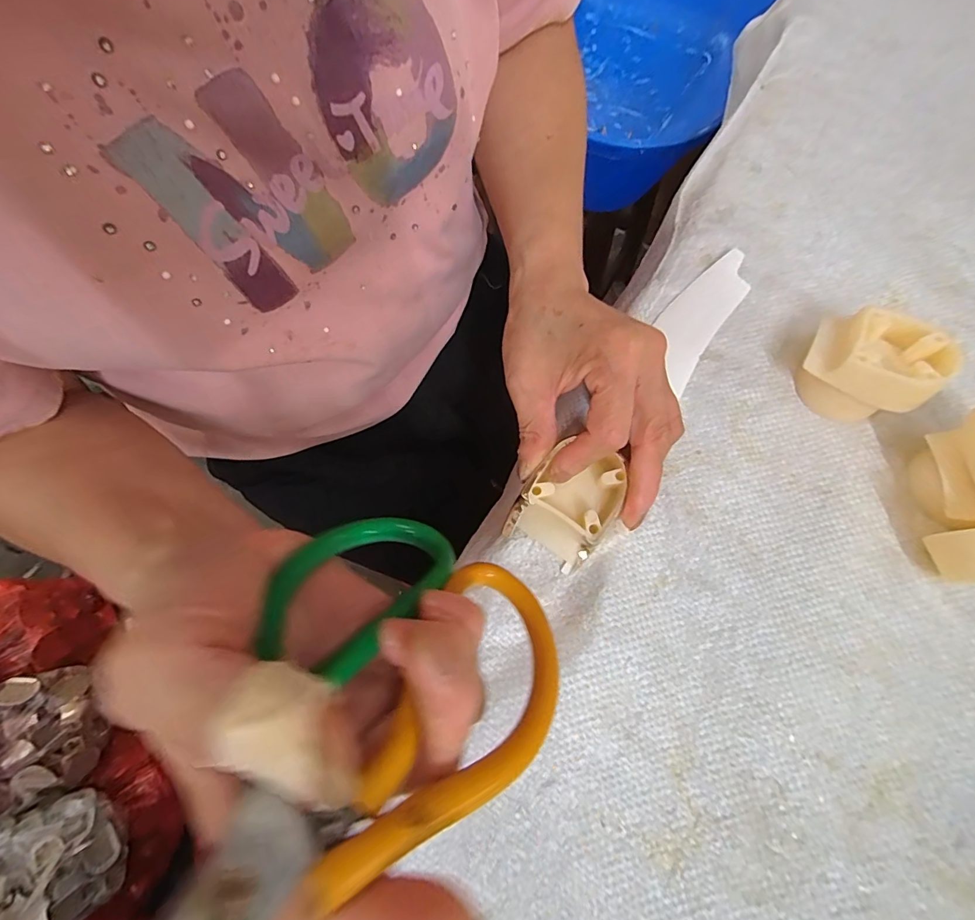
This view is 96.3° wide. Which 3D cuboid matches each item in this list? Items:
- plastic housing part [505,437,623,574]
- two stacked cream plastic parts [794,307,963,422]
[{"bbox_3d":[0.042,0.022,0.227,0.044,0.024,0.057,32,75,8],"label":"plastic housing part"},{"bbox_3d":[0.207,-0.052,0.239,0.055,0.044,0.046,39,76,10],"label":"two stacked cream plastic parts"}]

